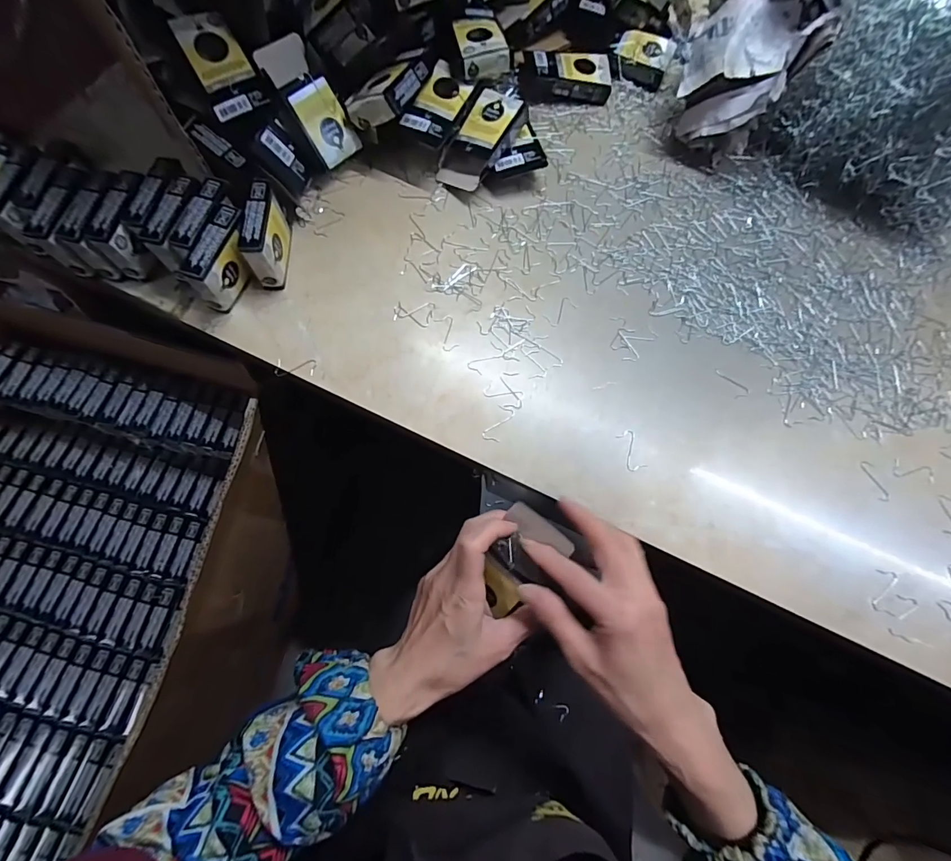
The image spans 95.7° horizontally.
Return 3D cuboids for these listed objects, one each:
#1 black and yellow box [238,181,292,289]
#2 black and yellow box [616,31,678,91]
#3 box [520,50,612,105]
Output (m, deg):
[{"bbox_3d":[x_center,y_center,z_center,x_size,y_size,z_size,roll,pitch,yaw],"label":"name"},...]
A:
[{"bbox_3d":[-0.186,-0.174,0.386,0.020,0.054,0.074,3,73,-1],"label":"black and yellow box"},{"bbox_3d":[0.196,-0.435,0.505,0.061,0.023,0.055,20,73,4],"label":"black and yellow box"},{"bbox_3d":[0.104,-0.404,0.489,0.097,0.021,0.047,1,73,-2],"label":"box"}]

